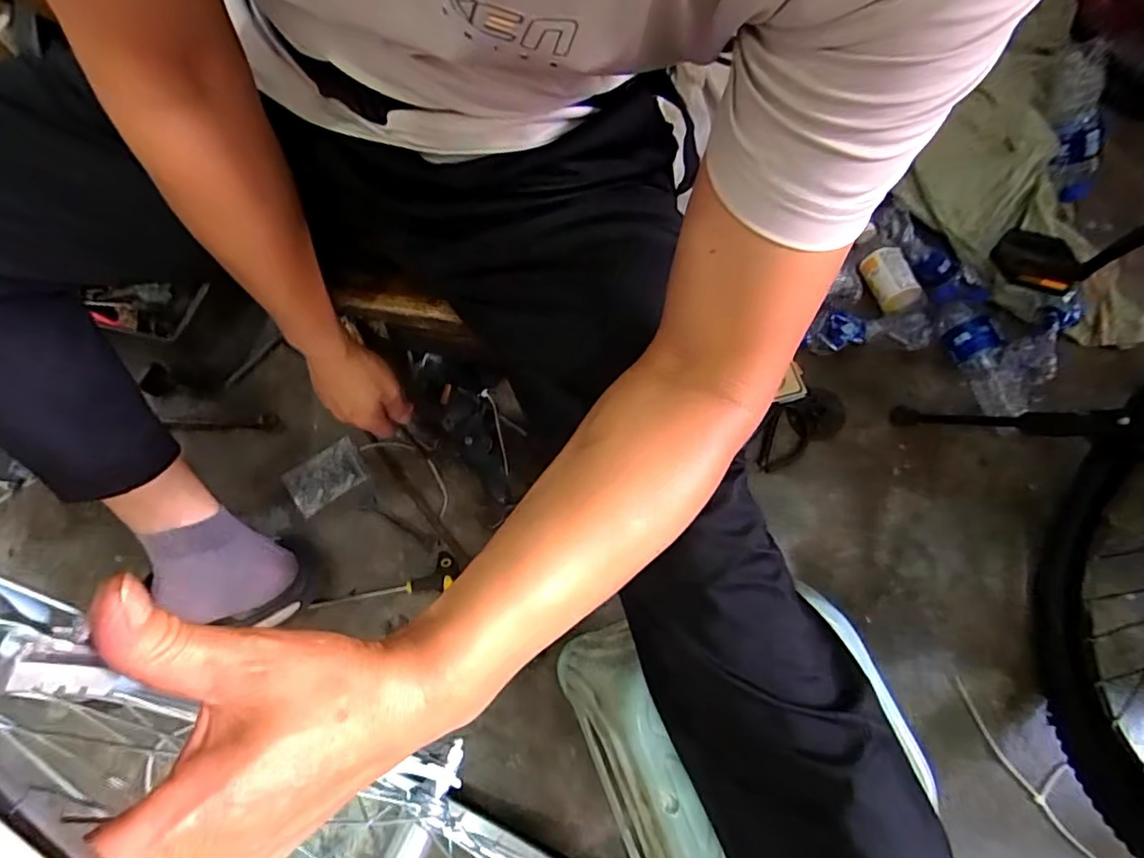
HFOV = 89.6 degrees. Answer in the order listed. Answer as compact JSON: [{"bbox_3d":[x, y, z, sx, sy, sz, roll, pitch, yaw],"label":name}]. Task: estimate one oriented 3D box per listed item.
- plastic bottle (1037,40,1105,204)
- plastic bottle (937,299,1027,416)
[{"bbox_3d":[0.753,-0.454,0.864,0.067,0.054,0.216,-14,103,-8],"label":"plastic bottle"},{"bbox_3d":[0.569,-0.095,0.804,0.064,0.070,0.179,-17,69,-9],"label":"plastic bottle"}]

